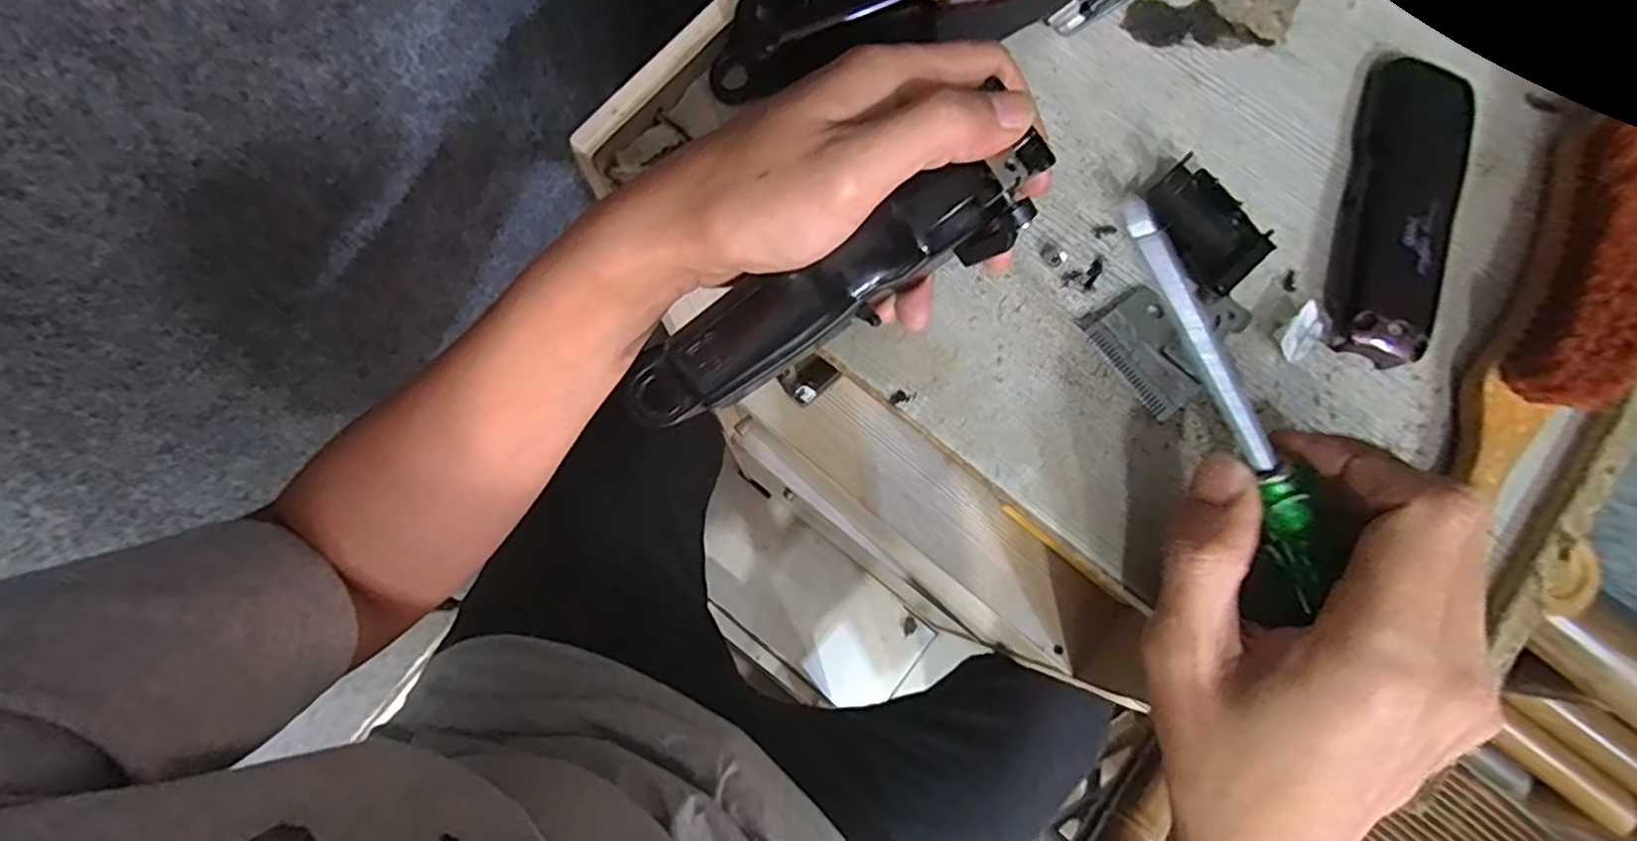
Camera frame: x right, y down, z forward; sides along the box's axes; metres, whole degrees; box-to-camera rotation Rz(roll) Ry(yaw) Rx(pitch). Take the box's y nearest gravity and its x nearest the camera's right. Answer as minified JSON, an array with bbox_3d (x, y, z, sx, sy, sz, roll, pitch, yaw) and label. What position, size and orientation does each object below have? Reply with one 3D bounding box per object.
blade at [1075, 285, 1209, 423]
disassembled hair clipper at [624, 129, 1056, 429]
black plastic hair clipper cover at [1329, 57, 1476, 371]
[{"bbox_3d":[0.132,-0.027,0.277,0.032,0.007,0.050,-29,77,-9],"label":"blade"},{"bbox_3d":[0.005,-0.049,0.262,0.172,0.034,0.031,-29,76,13],"label":"disassembled hair clipper"},{"bbox_3d":[0.240,-0.090,0.284,0.038,0.017,0.140,19,75,4],"label":"black plastic hair clipper cover"}]

